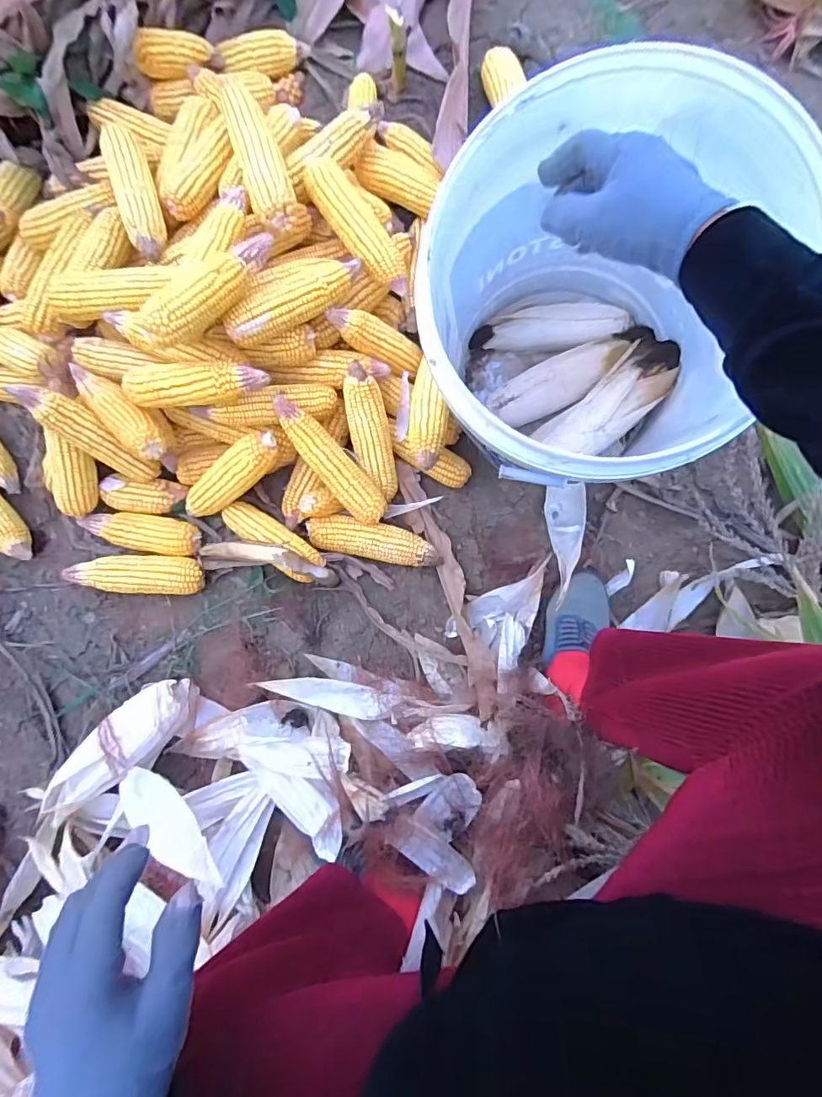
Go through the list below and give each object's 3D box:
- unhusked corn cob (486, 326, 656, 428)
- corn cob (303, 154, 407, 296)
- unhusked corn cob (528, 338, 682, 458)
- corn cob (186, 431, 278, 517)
[{"bbox_3d":[0.226,-0.233,0.677,0.221,0.058,0.070,-20,72,8],"label":"unhusked corn cob"},{"bbox_3d":[-0.072,-0.419,0.634,0.053,0.042,0.180,-36,85,-2],"label":"corn cob"},{"bbox_3d":[0.251,-0.181,0.621,0.173,0.070,0.077,-39,85,-2],"label":"unhusked corn cob"},{"bbox_3d":[-0.249,-0.093,0.667,0.187,0.039,0.046,-32,83,27],"label":"corn cob"}]

